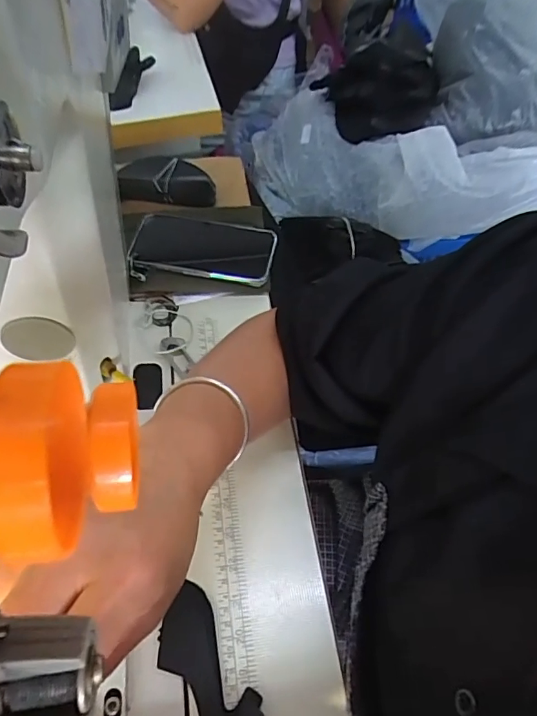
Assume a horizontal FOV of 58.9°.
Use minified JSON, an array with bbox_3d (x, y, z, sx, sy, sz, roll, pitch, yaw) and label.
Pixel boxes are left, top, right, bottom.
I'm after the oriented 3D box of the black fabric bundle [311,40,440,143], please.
[{"bbox_3d":[0.193,-0.428,0.766,0.191,0.084,0.143,-9,56,-5],"label":"black fabric bundle"}]

